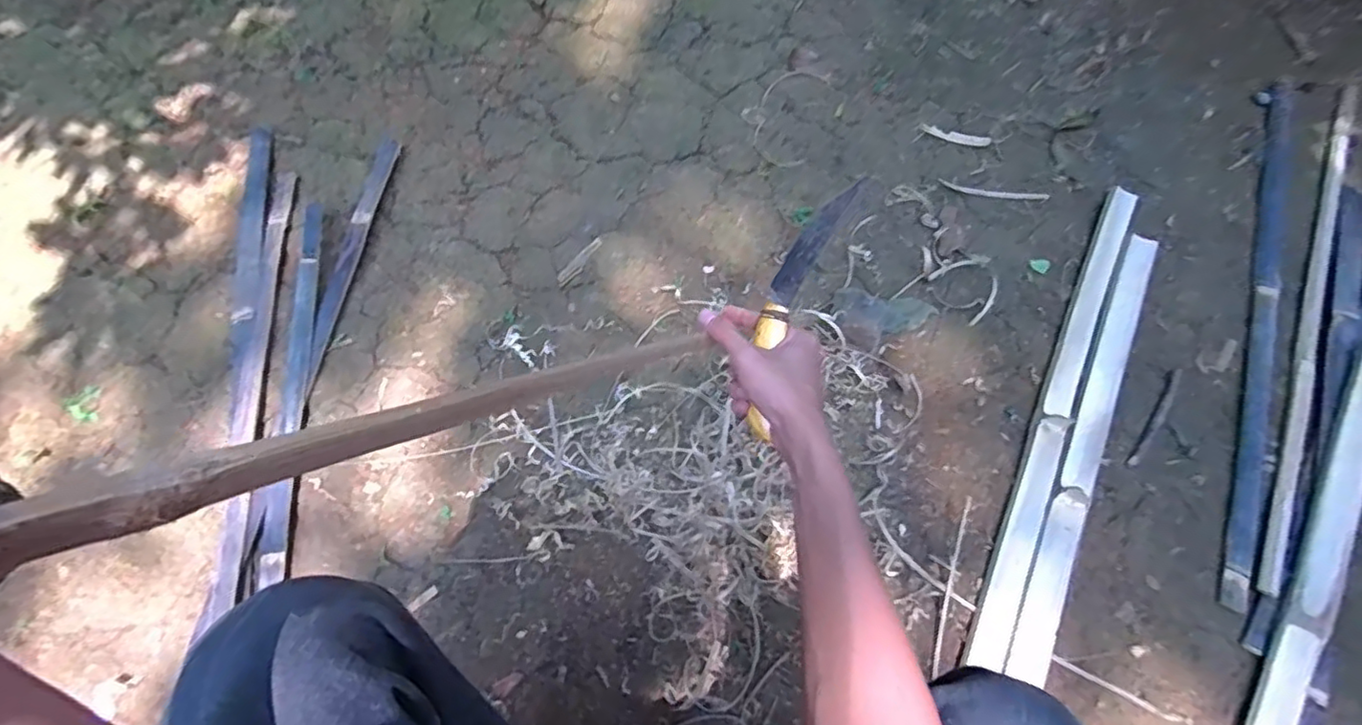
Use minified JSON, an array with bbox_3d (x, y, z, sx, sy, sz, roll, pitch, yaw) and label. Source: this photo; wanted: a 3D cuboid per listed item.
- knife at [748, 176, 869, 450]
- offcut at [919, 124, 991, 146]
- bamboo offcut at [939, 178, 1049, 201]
[{"bbox_3d":[0.087,-0.045,0.501,0.040,0.024,0.209,22,94,12],"label":"knife"},{"bbox_3d":[0.445,-0.366,1.014,0.107,0.006,0.027,20,68,11],"label":"offcut"},{"bbox_3d":[0.486,-0.265,0.971,0.164,0.010,0.021,8,66,6],"label":"bamboo offcut"}]

